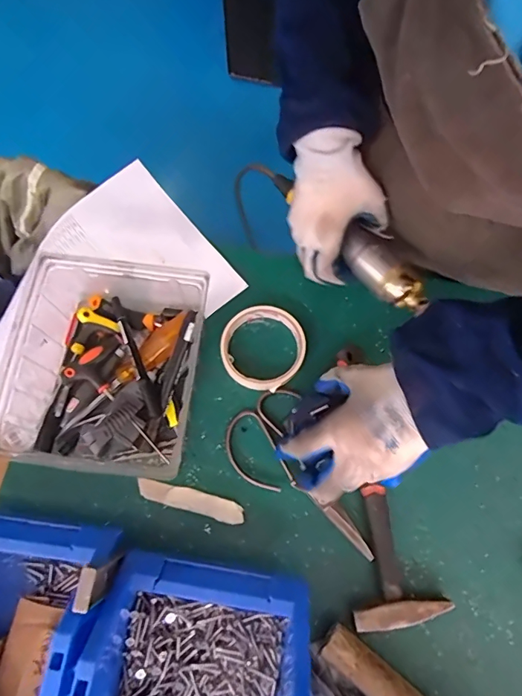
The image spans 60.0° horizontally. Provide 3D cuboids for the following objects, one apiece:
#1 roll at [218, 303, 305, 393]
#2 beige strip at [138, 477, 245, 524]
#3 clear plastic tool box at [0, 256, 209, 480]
[{"bbox_3d":[0.003,-0.001,0.477,0.091,0.019,0.086,1,72,-2],"label":"roll"},{"bbox_3d":[-0.068,0.147,0.436,0.103,0.004,0.020,17,72,-1],"label":"beige strip"},{"bbox_3d":[-0.144,0.012,0.436,0.167,0.083,0.203,7,72,0],"label":"clear plastic tool box"}]

